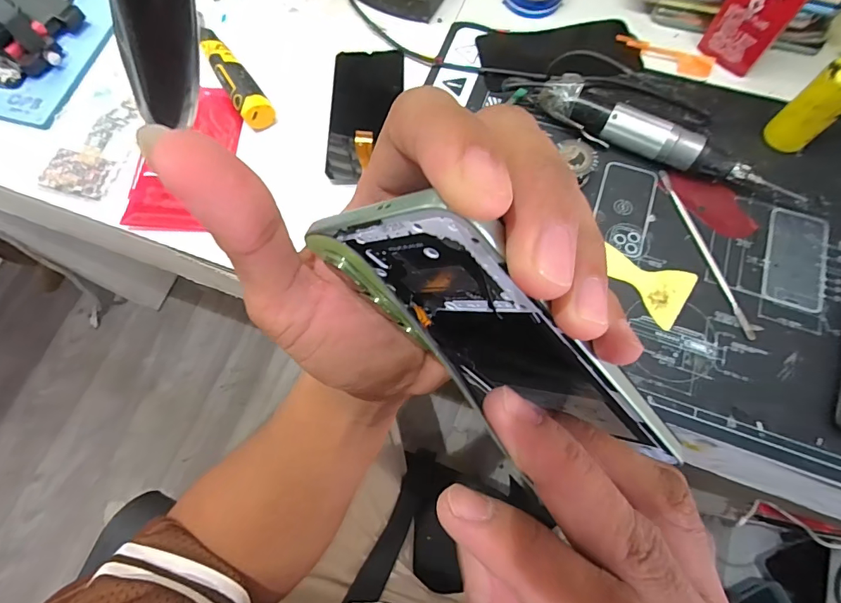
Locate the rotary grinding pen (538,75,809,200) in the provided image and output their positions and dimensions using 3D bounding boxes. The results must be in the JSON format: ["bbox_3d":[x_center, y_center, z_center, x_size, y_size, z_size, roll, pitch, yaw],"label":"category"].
[{"bbox_3d":[0.211,-0.140,0.385,0.222,0.033,0.032,27,75,10],"label":"rotary grinding pen"}]

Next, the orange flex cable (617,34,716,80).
[{"bbox_3d":[0.240,-0.243,0.434,0.093,0.009,0.022,29,75,10],"label":"orange flex cable"}]

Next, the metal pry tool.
[{"bbox_3d":[0.237,-0.044,0.368,0.010,0.004,0.157,-15,72,-4],"label":"metal pry tool"}]

